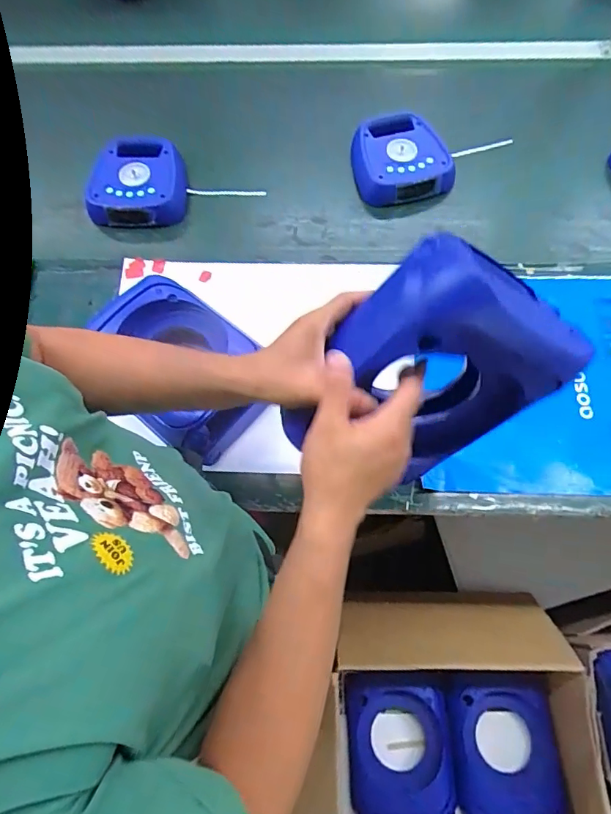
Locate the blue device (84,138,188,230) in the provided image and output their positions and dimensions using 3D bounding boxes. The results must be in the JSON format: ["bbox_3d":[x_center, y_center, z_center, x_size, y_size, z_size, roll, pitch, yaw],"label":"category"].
[{"bbox_3d":[-0.270,-0.364,0.813,0.155,0.067,0.156,8,68,5],"label":"blue device"}]

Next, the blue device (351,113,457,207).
[{"bbox_3d":[0.157,-0.426,0.837,0.161,0.074,0.154,-15,68,-5],"label":"blue device"}]

